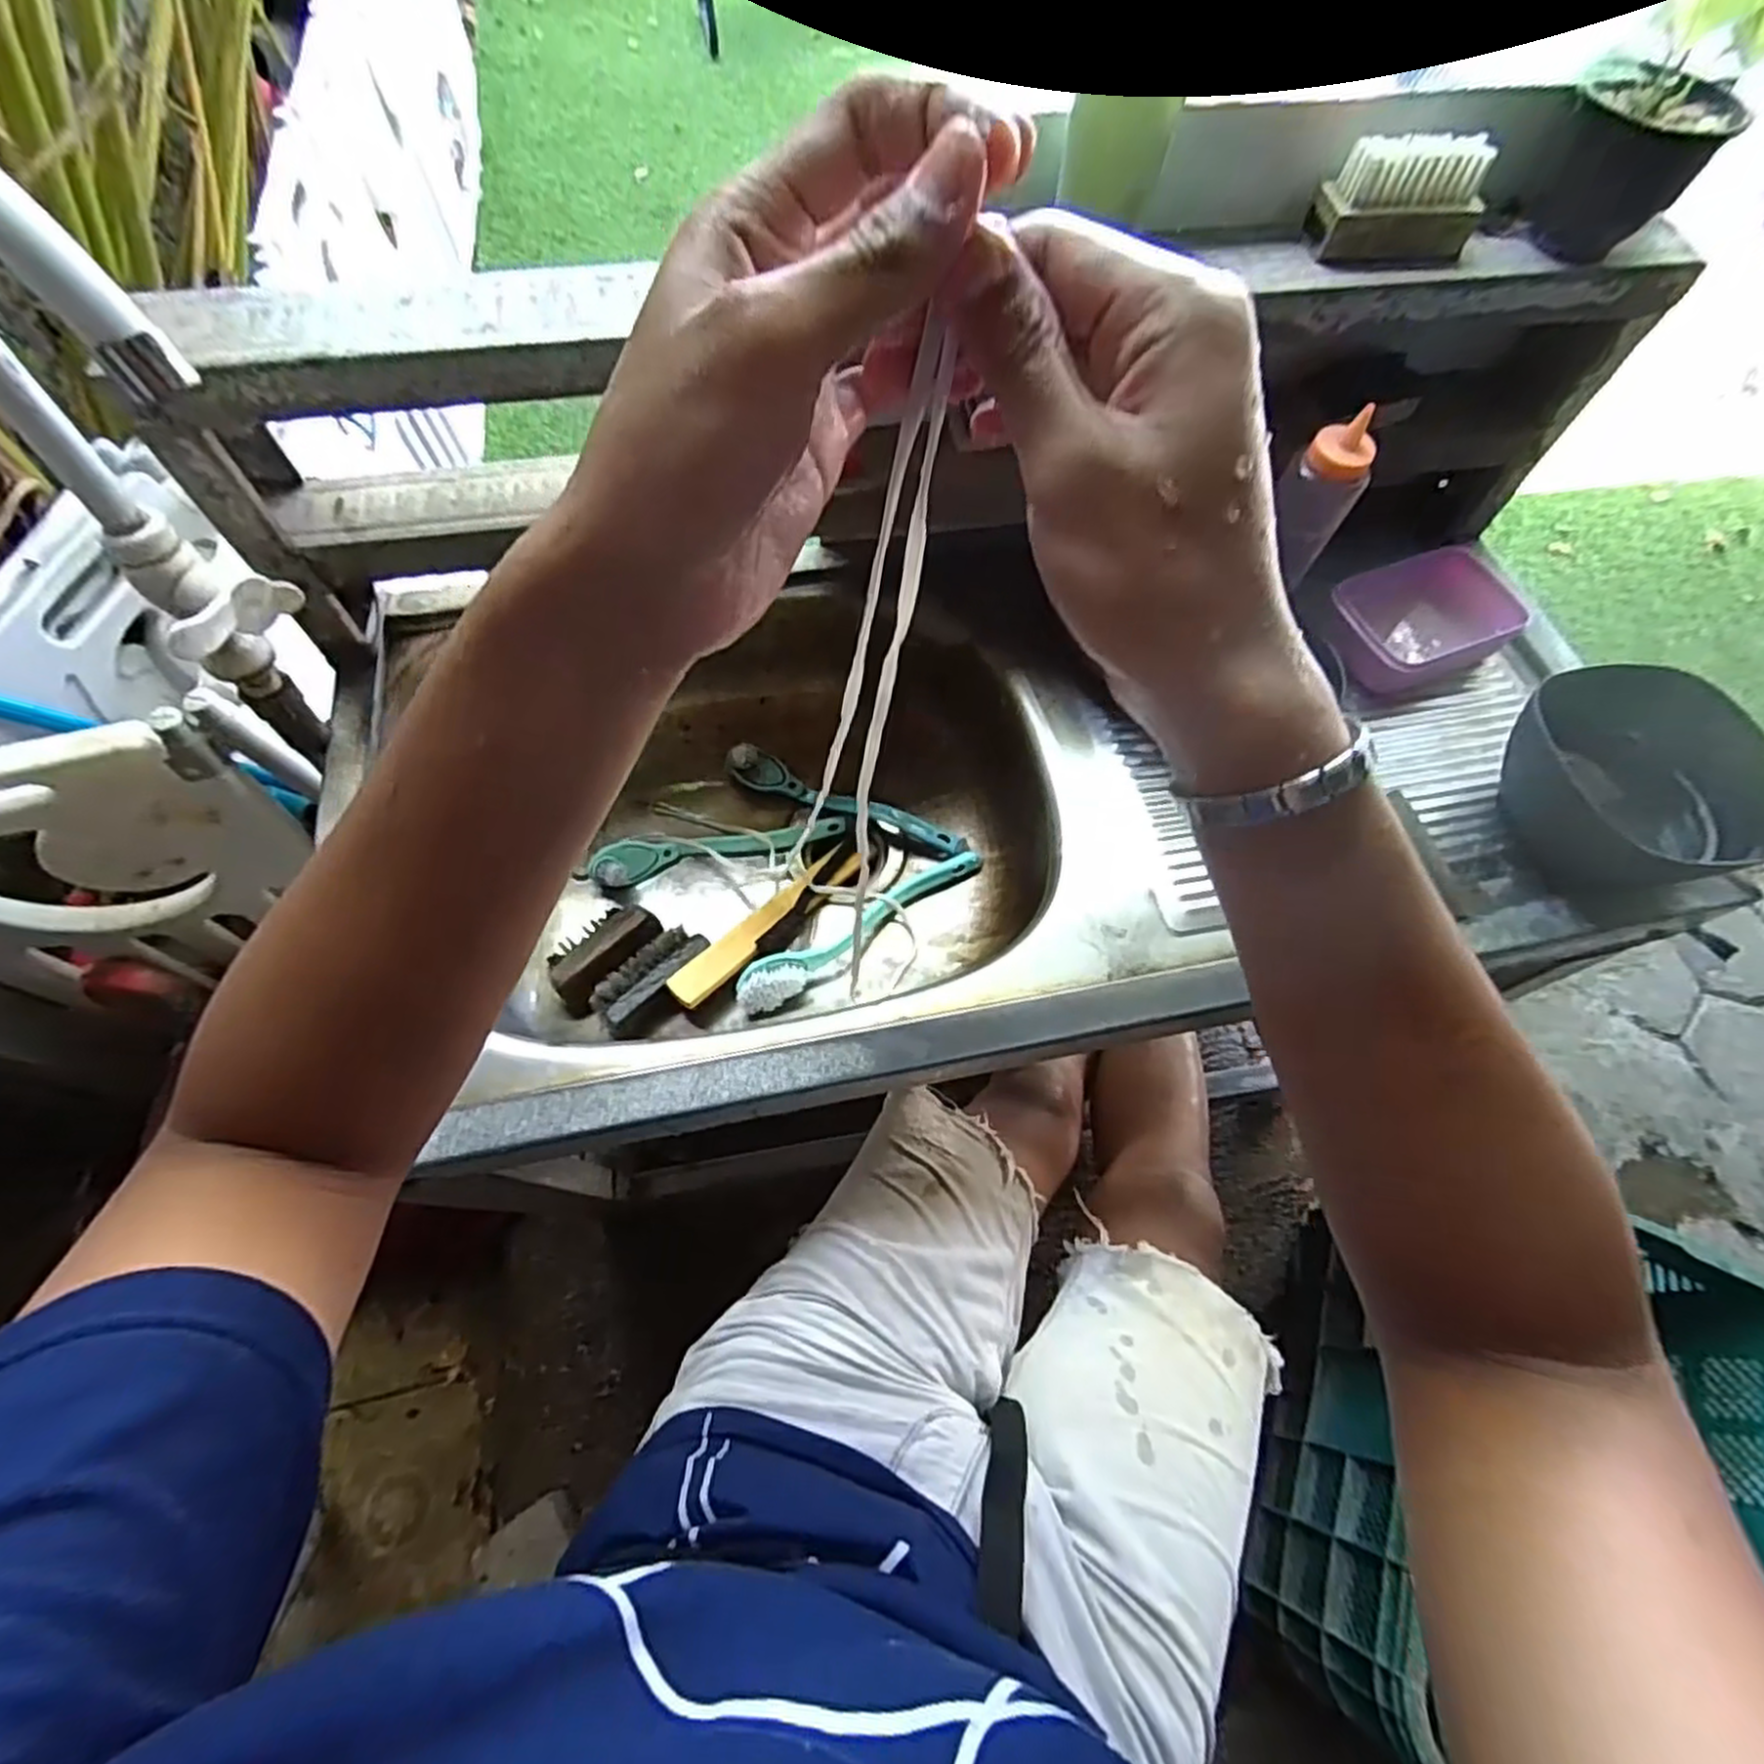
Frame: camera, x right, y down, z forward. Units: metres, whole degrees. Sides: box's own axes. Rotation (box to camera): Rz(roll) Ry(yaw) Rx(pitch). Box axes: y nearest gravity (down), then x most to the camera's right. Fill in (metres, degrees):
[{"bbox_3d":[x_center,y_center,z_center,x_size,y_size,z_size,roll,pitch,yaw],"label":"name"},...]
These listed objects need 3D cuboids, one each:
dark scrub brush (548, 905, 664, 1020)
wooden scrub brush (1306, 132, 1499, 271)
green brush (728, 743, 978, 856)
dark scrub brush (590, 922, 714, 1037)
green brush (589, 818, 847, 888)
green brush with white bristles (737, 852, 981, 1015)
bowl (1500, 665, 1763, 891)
[{"bbox_3d":[-0.233,0.055,0.643,0.059,0.030,0.098,32,67,12],"label":"dark scrub brush"},{"bbox_3d":[0.335,-0.435,0.504,0.103,0.058,0.029,-2,65,-4],"label":"wooden scrub brush"},{"bbox_3d":[-0.032,-0.071,0.719,0.230,0.035,0.028,21,65,7],"label":"green brush"},{"bbox_3d":[-0.187,0.078,0.637,0.043,0.032,0.099,36,68,13],"label":"dark scrub brush"},{"bbox_3d":[-0.144,-0.037,0.705,0.226,0.036,0.042,-17,67,-11],"label":"green brush"},{"bbox_3d":[-0.018,0.035,0.665,0.233,0.039,0.042,-33,71,-17],"label":"green brush with white bristles"},{"bbox_3d":[0.542,-0.072,0.566,0.117,0.095,0.153,-13,66,-9],"label":"bowl"}]

